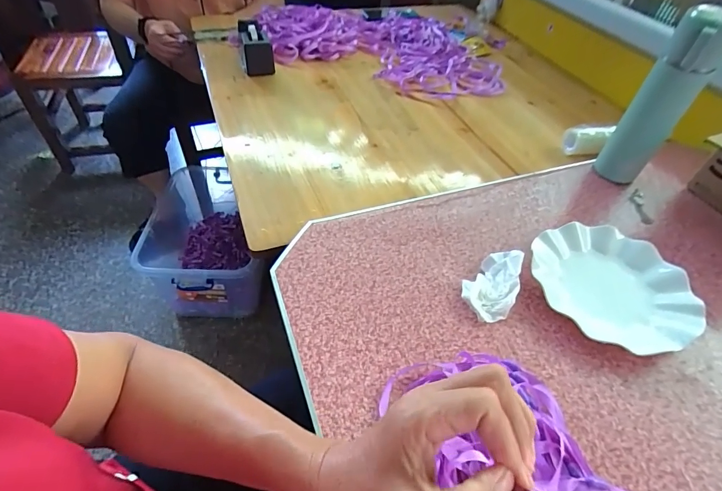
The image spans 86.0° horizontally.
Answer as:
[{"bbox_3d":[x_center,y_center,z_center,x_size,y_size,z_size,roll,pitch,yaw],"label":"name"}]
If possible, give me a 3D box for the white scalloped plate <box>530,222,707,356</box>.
[{"bbox_3d":[0.311,0.047,0.483,0.185,0.026,0.185,3,48,-3],"label":"white scalloped plate"}]

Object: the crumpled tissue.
[{"bbox_3d":[0.158,0.043,0.466,0.060,0.029,0.096,18,49,10],"label":"crumpled tissue"}]

